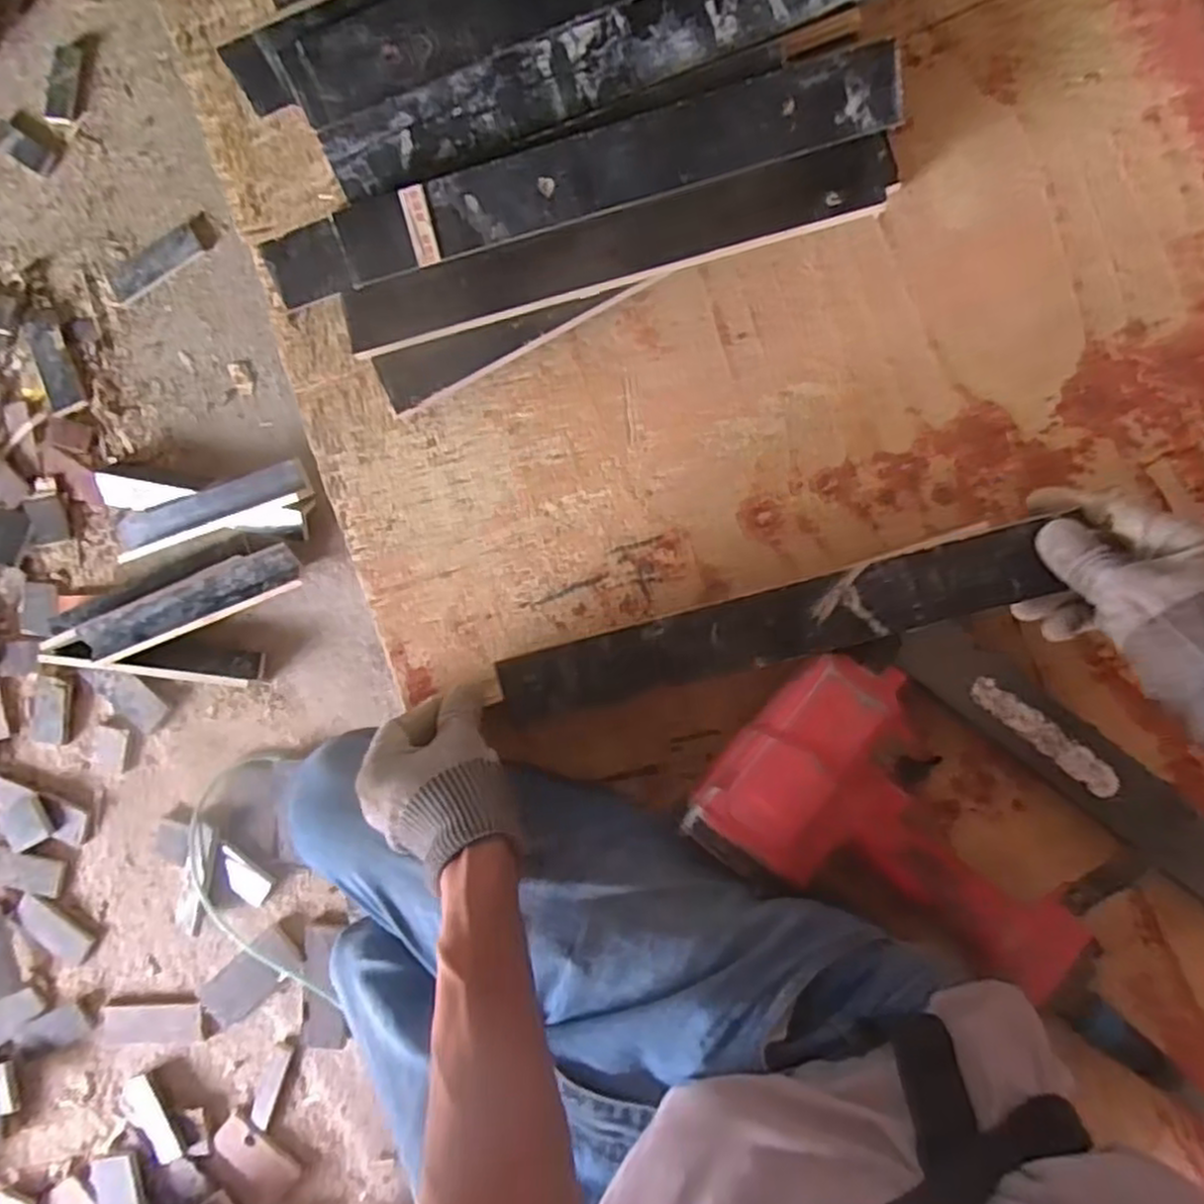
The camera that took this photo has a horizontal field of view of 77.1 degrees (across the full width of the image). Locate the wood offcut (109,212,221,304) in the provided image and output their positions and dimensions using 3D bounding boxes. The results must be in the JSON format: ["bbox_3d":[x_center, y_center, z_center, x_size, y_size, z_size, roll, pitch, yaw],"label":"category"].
[{"bbox_3d":[-0.762,-0.593,1.305,0.216,0.016,0.066,-29,86,6],"label":"wood offcut"}]

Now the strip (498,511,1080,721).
[{"bbox_3d":[0.098,0.019,0.482,0.336,0.010,0.048,-15,88,10],"label":"strip"}]

